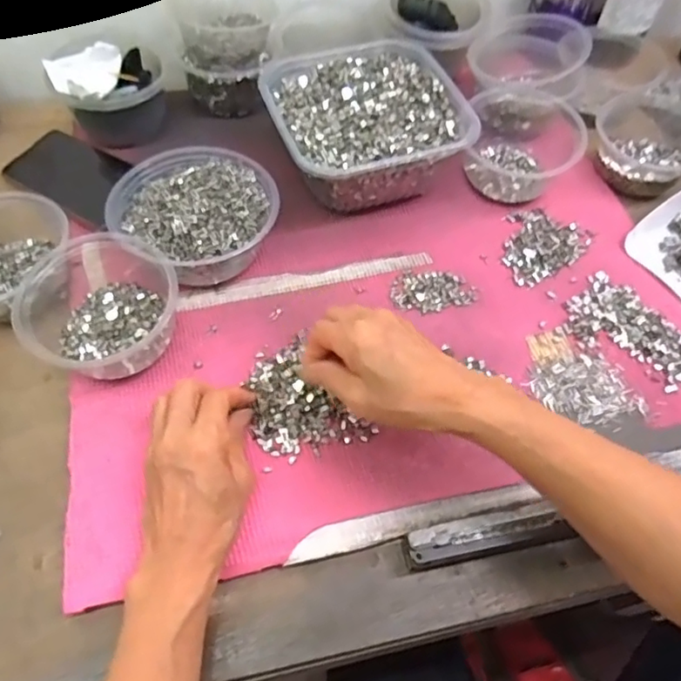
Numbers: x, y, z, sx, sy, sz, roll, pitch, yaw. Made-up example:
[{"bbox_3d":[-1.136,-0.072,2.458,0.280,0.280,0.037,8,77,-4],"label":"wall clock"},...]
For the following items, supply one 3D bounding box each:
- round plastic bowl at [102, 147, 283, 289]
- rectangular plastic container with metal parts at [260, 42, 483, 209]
[{"bbox_3d":[-0.126,-0.111,0.503,0.137,0.054,0.125,31,63,17],"label":"round plastic bowl"},{"bbox_3d":[0.019,-0.214,0.557,0.170,0.059,0.175,-17,64,-12],"label":"rectangular plastic container with metal parts"}]

